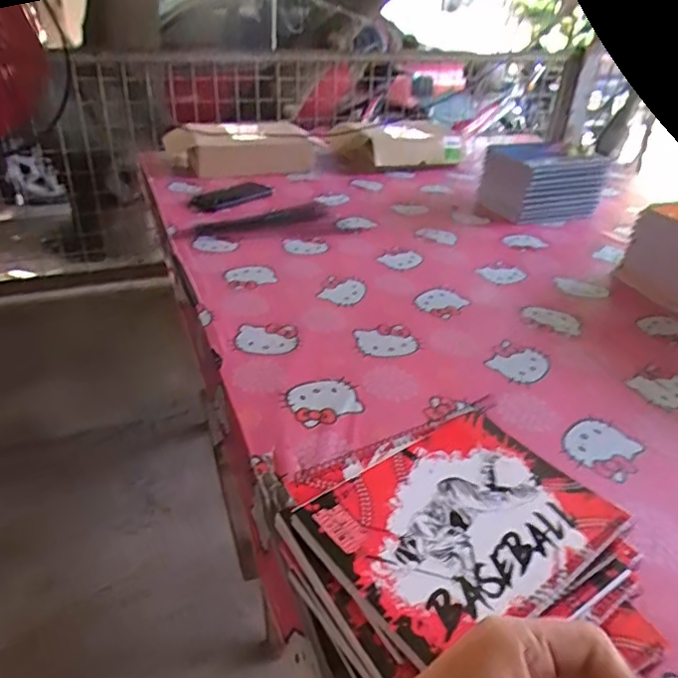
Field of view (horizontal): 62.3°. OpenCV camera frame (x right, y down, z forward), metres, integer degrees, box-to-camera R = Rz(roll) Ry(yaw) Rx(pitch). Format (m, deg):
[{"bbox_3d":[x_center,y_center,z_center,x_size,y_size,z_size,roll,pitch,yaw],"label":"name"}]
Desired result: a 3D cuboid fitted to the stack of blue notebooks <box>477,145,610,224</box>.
[{"bbox_3d":[0.406,-0.319,1.142,0.215,0.122,0.150,-11,35,-22],"label":"stack of blue notebooks"}]

